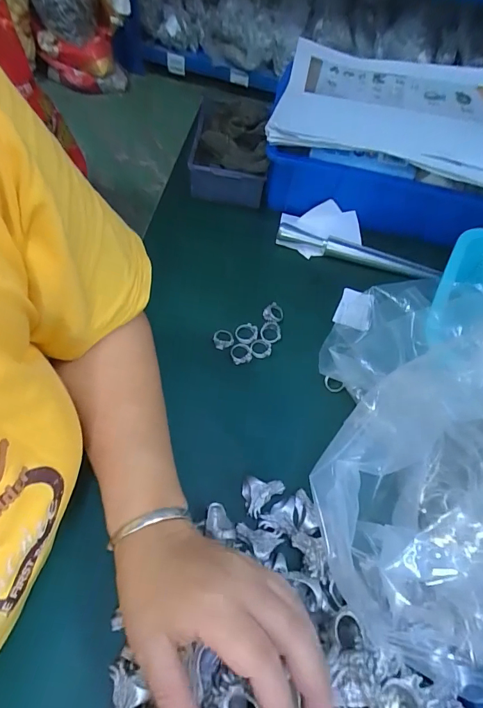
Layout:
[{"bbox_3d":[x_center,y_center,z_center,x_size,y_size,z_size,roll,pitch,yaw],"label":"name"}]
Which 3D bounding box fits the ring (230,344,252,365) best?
[{"bbox_3d":[-0.001,-0.001,0.427,0.021,0.006,0.022,-1,65,3],"label":"ring"}]

